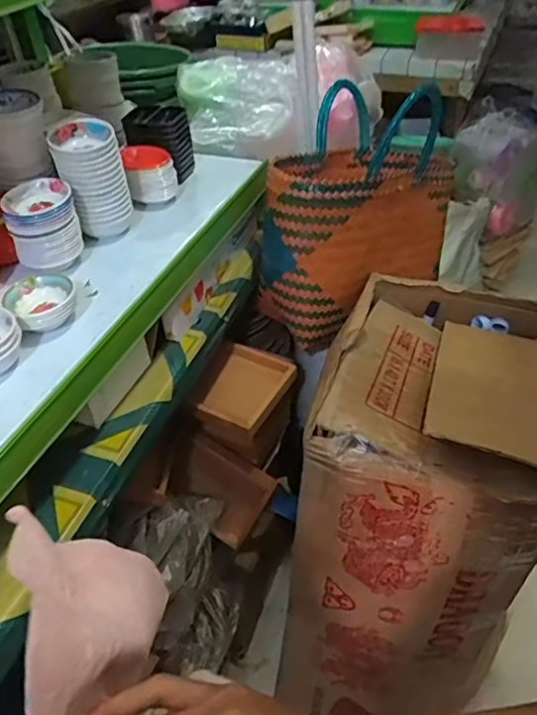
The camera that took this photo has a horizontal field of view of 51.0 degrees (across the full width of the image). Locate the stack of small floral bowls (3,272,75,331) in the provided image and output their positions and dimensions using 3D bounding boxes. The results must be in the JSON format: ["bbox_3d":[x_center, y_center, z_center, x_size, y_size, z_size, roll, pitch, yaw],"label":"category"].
[{"bbox_3d":[-0.281,-0.068,0.697,0.076,0.048,0.075,-28,48,-25],"label":"stack of small floral bowls"}]

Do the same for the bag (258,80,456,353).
[{"bbox_3d":[0.169,-0.277,1.008,0.248,0.305,0.412,27,50,29],"label":"bag"}]

